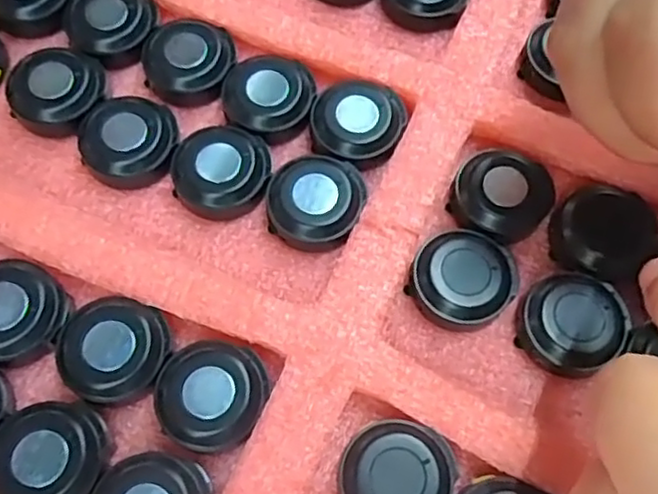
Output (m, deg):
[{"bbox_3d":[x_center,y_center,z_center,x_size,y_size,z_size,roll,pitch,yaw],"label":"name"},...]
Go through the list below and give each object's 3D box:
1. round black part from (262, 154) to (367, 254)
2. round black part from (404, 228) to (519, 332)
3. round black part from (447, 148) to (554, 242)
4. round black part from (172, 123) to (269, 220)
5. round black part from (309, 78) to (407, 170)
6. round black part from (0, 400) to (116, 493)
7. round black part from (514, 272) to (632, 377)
[{"bbox_3d":[-0.005,-0.013,0.210,0.029,0.012,0.031,1,68,-2],"label":"round black part"},{"bbox_3d":[0.040,0.011,0.202,0.029,0.011,0.031,1,68,-2],"label":"round black part"},{"bbox_3d":[0.054,-0.016,0.214,0.028,0.012,0.029,1,68,-2],"label":"round black part"},{"bbox_3d":[-0.034,-0.024,0.213,0.030,0.012,0.027,-2,68,-3],"label":"round black part"},{"bbox_3d":[0.009,-0.040,0.222,0.029,0.011,0.030,1,68,-2],"label":"round black part"},{"bbox_3d":[-0.074,0.055,0.176,0.028,0.010,0.030,1,68,-2],"label":"round black part"},{"bbox_3d":[0.072,0.023,0.198,0.029,0.012,0.029,1,68,-2],"label":"round black part"}]

